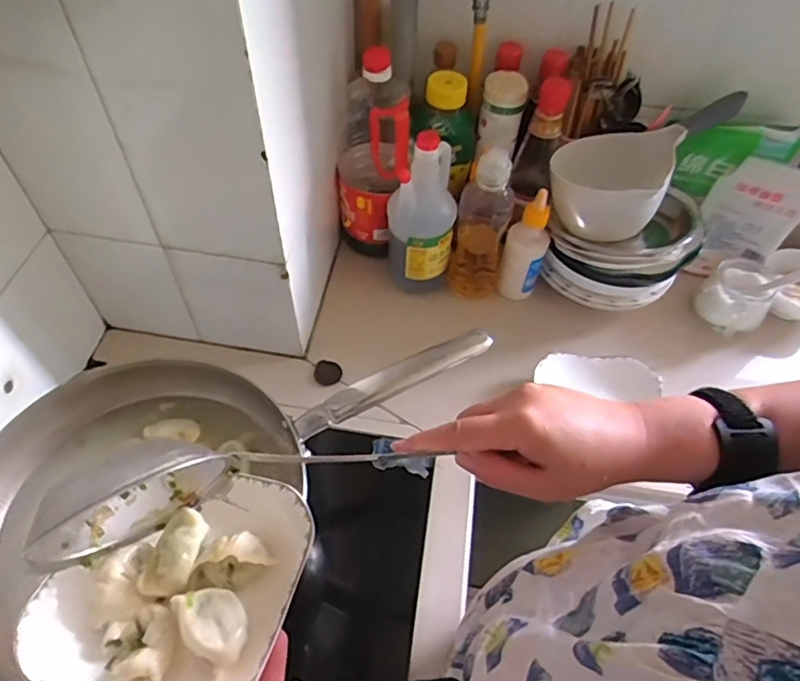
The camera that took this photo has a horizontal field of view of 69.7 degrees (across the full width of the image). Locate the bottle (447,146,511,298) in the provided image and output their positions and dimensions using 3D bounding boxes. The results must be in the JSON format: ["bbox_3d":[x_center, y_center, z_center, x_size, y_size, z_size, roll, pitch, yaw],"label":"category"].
[{"bbox_3d":[0.112,-0.150,0.772,0.071,0.224,0.064,13,54,6],"label":"bottle"}]

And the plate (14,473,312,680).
[{"bbox_3d":[-0.149,0.163,0.391,0.151,0.037,0.160,17,55,9],"label":"plate"}]

